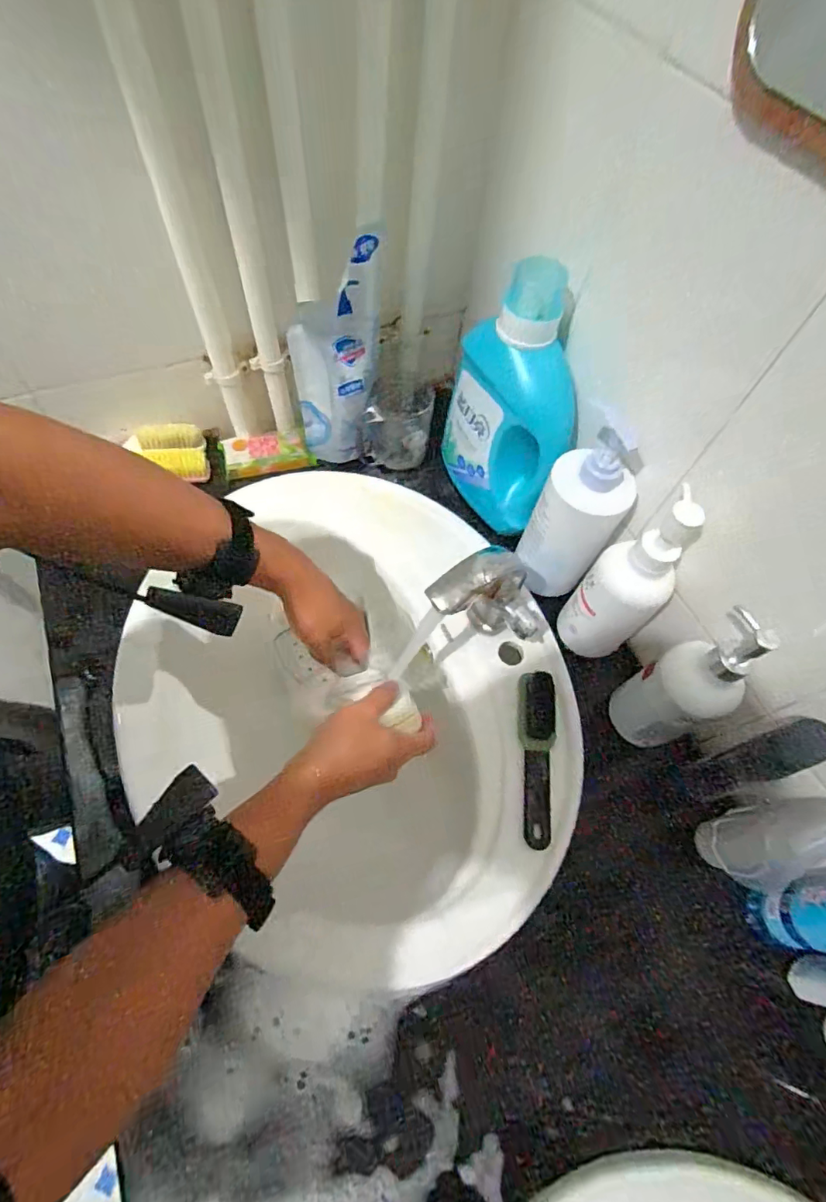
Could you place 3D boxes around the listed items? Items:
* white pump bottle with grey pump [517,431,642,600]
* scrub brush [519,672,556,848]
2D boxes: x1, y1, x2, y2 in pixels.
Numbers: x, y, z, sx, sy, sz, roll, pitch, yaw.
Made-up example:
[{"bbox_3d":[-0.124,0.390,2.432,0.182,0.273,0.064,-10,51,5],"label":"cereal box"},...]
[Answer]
[{"bbox_3d":[0.161,-0.078,0.529,0.082,0.180,0.064,34,65,13],"label":"white pump bottle with grey pump"},{"bbox_3d":[0.124,0.151,0.502,0.034,0.019,0.164,6,62,-1],"label":"scrub brush"}]

